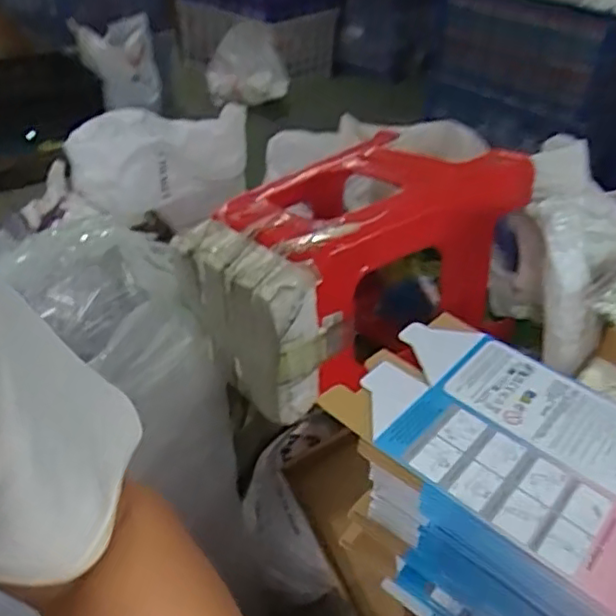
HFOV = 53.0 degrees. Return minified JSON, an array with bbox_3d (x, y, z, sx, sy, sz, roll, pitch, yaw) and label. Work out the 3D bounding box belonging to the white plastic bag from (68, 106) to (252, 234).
[{"bbox_3d":[-0.347,-0.331,1.423,0.385,0.179,0.251,6,38,3],"label":"white plastic bag"}]

